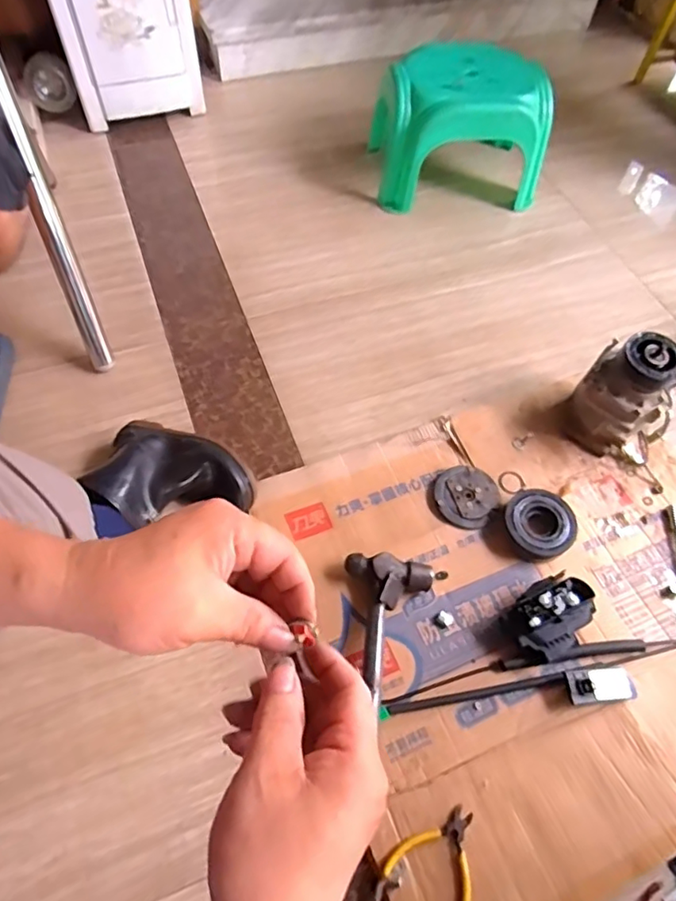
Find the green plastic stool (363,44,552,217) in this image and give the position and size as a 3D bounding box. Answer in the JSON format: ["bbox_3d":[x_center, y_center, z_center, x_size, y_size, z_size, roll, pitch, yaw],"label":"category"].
[{"bbox_3d":[0.280,-0.730,1.276,0.362,0.253,0.255,-2,57,-5],"label":"green plastic stool"}]

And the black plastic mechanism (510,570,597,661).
[{"bbox_3d":[0.285,0.225,0.755,0.113,0.068,0.087,-30,64,-21],"label":"black plastic mechanism"}]

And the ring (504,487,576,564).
[{"bbox_3d":[0.301,0.110,0.843,0.097,0.045,0.104,2,57,-2],"label":"ring"}]

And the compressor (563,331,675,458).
[{"bbox_3d":[0.464,-0.084,0.896,0.148,0.188,0.121,39,63,20],"label":"compressor"}]

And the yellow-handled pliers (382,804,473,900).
[{"bbox_3d":[0.120,0.457,0.630,0.095,0.017,0.109,34,61,17],"label":"yellow-handled pliers"}]

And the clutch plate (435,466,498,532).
[{"bbox_3d":[0.201,0.069,0.877,0.093,0.010,0.105,31,61,16],"label":"clutch plate"}]

